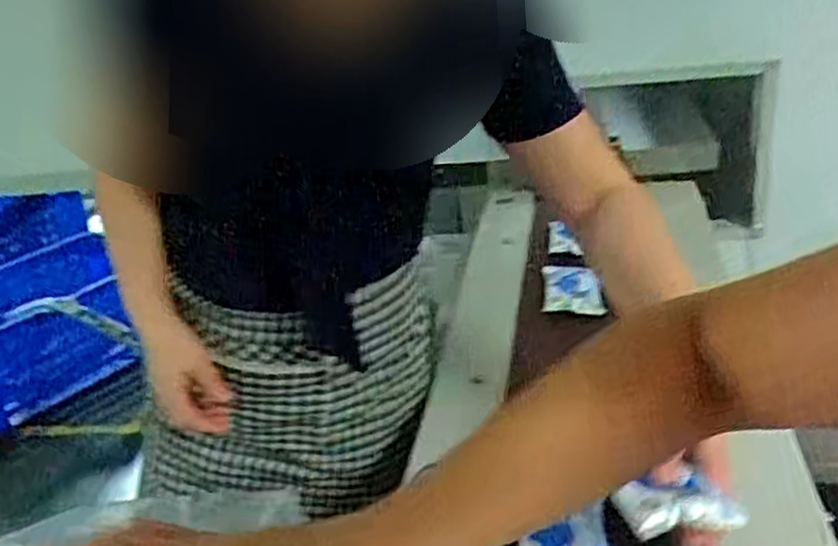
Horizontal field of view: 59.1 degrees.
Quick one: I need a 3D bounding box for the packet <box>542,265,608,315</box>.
[{"bbox_3d":[0.231,0.023,1.131,0.083,0.034,0.118,-3,28,7],"label":"packet"}]

